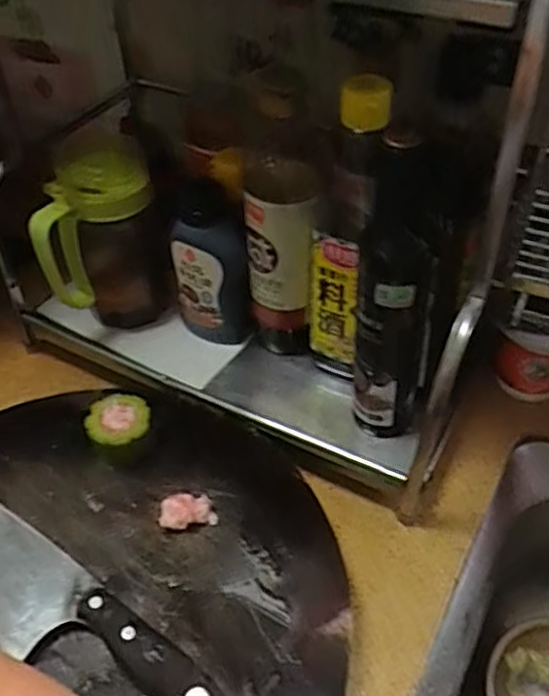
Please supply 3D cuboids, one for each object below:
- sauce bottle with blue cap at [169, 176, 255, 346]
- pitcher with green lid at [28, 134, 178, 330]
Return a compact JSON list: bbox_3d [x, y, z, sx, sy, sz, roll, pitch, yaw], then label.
[{"bbox_3d":[-0.059,-0.074,0.580,0.062,0.135,0.070,-10,46,-8],"label":"sauce bottle with blue cap"},{"bbox_3d":[-0.153,-0.102,0.597,0.106,0.154,0.112,-13,46,-10],"label":"pitcher with green lid"}]

